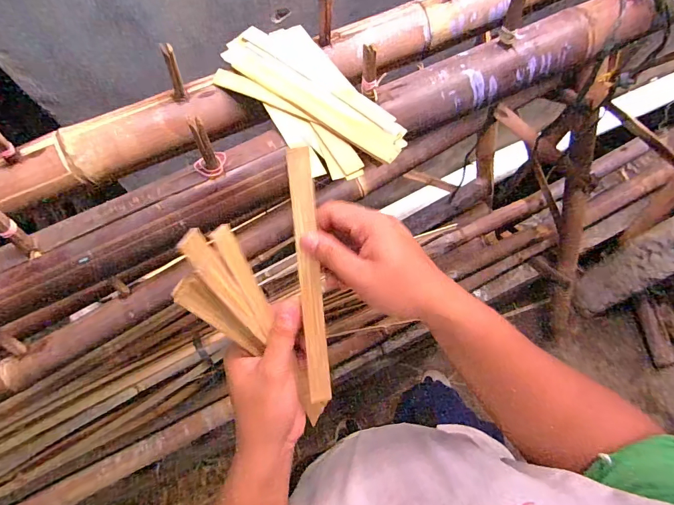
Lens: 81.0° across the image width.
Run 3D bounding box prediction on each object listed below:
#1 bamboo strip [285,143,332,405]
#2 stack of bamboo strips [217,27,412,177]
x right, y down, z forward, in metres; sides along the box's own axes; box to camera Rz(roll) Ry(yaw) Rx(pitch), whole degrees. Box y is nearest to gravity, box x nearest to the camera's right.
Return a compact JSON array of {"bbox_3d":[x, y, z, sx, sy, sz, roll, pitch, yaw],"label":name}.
[{"bbox_3d":[-0.024,0.025,0.351,0.019,0.006,0.227,-5,99,0],"label":"bamboo strip"},{"bbox_3d":[-0.038,-0.176,0.437,0.113,0.018,0.251,-34,71,-11],"label":"stack of bamboo strips"}]

